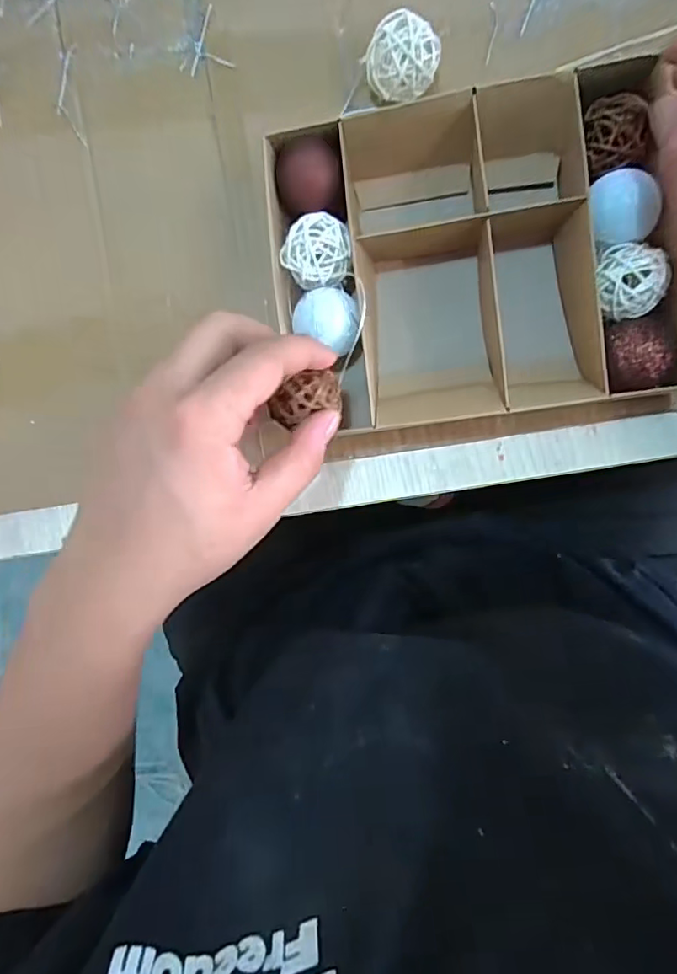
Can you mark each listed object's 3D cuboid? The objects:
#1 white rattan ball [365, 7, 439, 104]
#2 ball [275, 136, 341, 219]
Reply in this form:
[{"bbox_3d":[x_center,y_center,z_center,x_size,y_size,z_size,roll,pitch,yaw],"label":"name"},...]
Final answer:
[{"bbox_3d":[0.035,-0.230,0.306,0.038,0.035,0.033,11,95,6],"label":"white rattan ball"},{"bbox_3d":[-0.015,-0.169,0.317,0.034,0.034,0.039,-7,93,7],"label":"ball"}]

